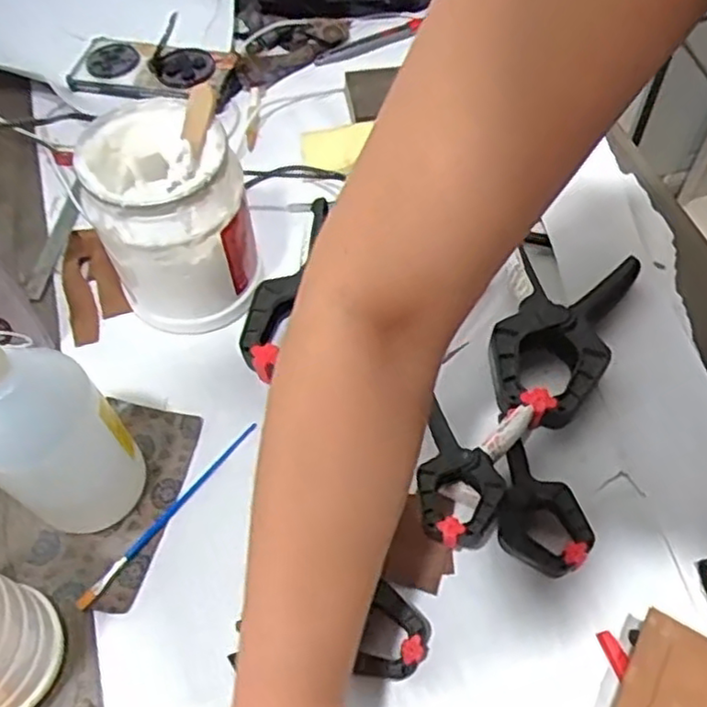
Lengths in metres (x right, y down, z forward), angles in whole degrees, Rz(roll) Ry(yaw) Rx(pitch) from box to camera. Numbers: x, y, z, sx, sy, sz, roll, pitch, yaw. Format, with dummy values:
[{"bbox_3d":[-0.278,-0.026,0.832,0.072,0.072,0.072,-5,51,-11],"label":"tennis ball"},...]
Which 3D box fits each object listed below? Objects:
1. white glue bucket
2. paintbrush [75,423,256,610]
[{"bbox_3d":[-0.142,-0.107,0.541,0.113,0.150,0.128,-19,59,-11],"label":"white glue bucket"},{"bbox_3d":[-0.129,0.110,0.484,0.008,0.004,0.168,34,64,20],"label":"paintbrush"}]

